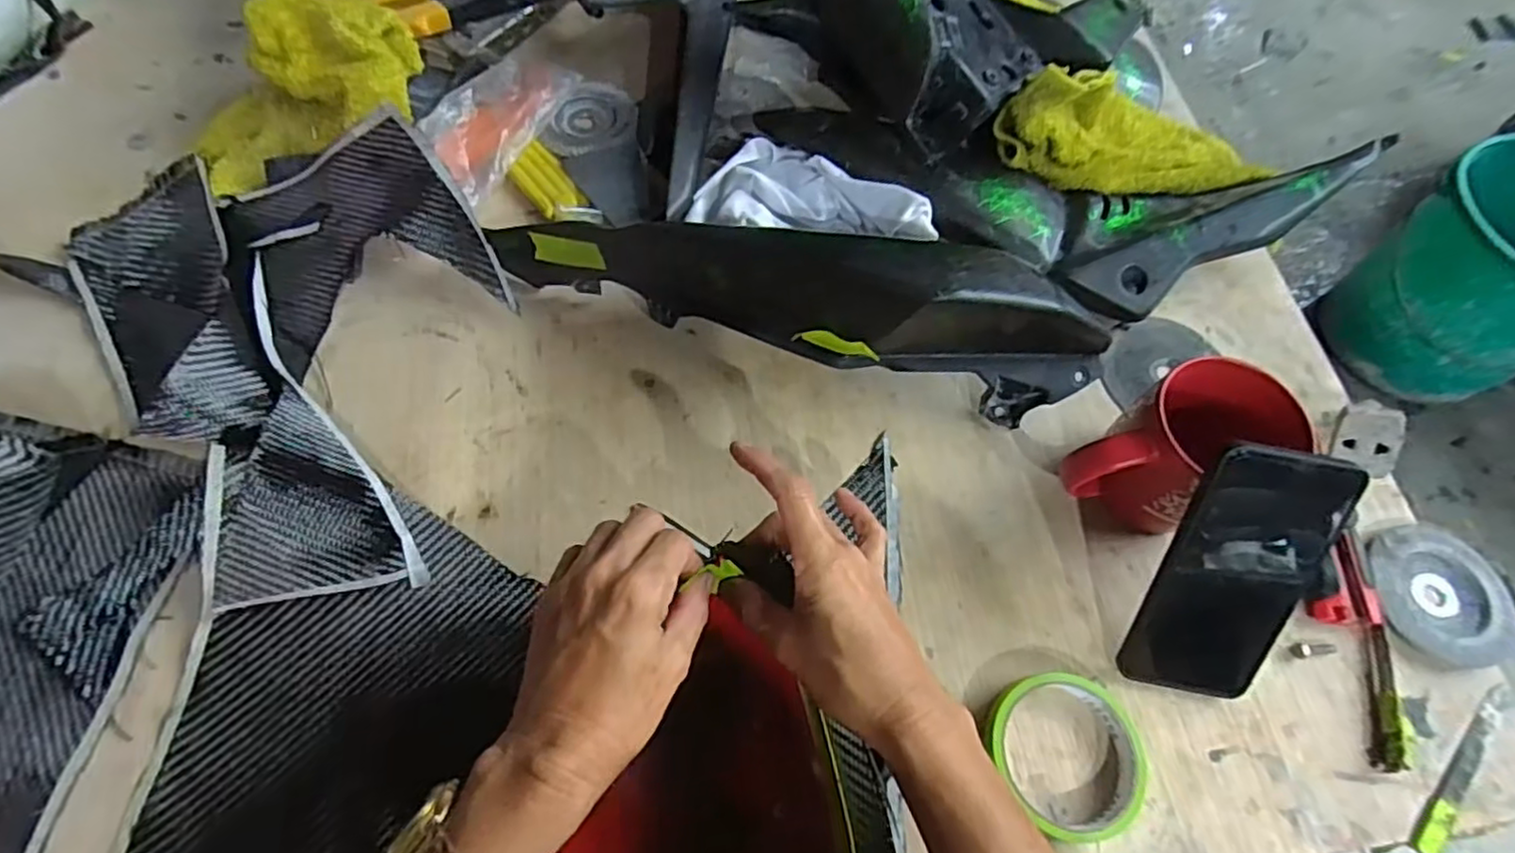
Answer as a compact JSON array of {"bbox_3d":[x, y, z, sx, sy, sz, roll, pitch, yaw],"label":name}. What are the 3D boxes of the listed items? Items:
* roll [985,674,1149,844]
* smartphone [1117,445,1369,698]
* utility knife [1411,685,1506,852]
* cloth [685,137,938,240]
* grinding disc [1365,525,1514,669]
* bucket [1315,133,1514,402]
[{"bbox_3d":[0.184,0.192,0.405,0.082,0.019,0.089,1,65,-3],"label":"roll"},{"bbox_3d":[0.282,0.090,0.399,0.076,0.163,0.015,12,24,2],"label":"smartphone"},{"bbox_3d":[0.442,0.213,0.426,0.128,0.007,0.016,-39,73,-19],"label":"utility knife"},{"bbox_3d":[0.048,-0.181,0.547,0.182,0.045,0.087,18,66,8],"label":"cloth"},{"bbox_3d":[0.466,0.115,0.466,0.099,0.017,0.091,1,65,-3],"label":"grinding disc"},{"bbox_3d":[0.975,-0.192,0.914,0.264,0.262,0.255,0,65,0],"label":"bucket"}]

